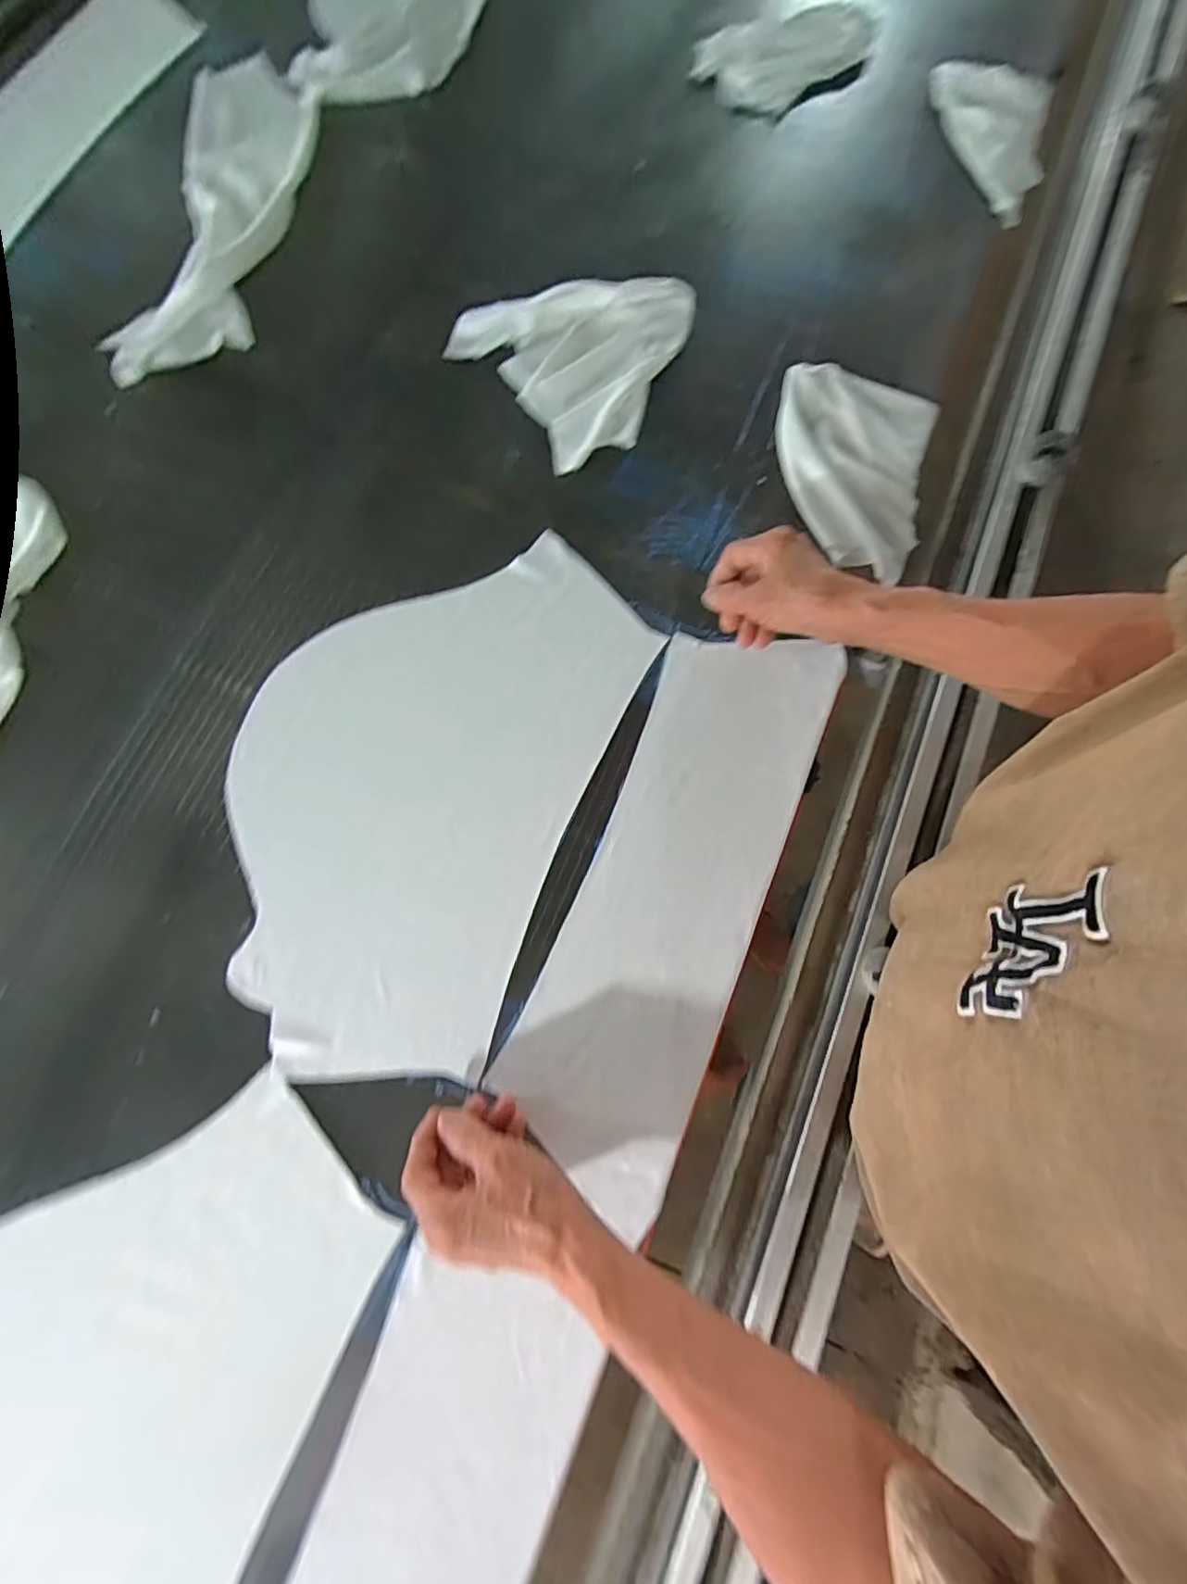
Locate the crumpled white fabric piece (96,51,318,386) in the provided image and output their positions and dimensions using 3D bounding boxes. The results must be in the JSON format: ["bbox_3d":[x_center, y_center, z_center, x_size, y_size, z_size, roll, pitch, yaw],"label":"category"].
[{"bbox_3d":[-0.391,-0.602,0.624,0.136,0.024,0.419,11,77,2],"label":"crumpled white fabric piece"}]

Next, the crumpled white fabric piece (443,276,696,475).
[{"bbox_3d":[0.003,-0.428,0.594,0.228,0.030,0.185,-25,79,-6],"label":"crumpled white fabric piece"}]

